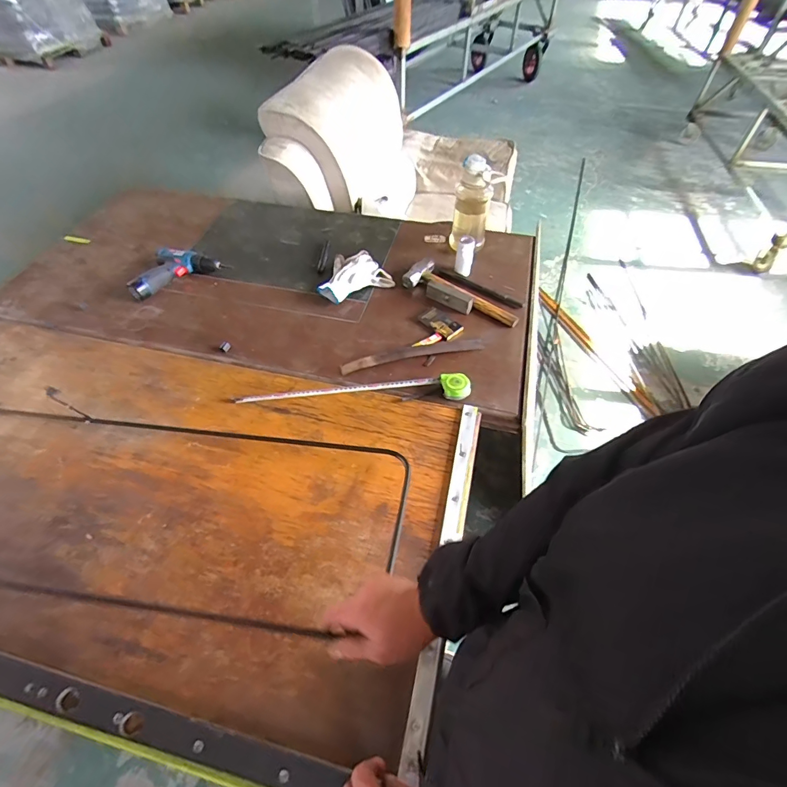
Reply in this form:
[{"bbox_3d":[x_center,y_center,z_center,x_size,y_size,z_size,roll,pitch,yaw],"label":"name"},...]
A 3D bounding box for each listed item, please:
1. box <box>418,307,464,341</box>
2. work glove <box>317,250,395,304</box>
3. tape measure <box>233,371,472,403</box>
[{"bbox_3d":[0.117,-0.177,1.042,0.053,0.020,0.109,-35,60,-24],"label":"box"},{"bbox_3d":[-0.118,-0.318,1.147,0.190,0.046,0.149,-24,56,-17],"label":"work glove"},{"bbox_3d":[-0.090,-0.012,0.905,0.507,0.043,0.065,-1,52,0],"label":"tape measure"}]

